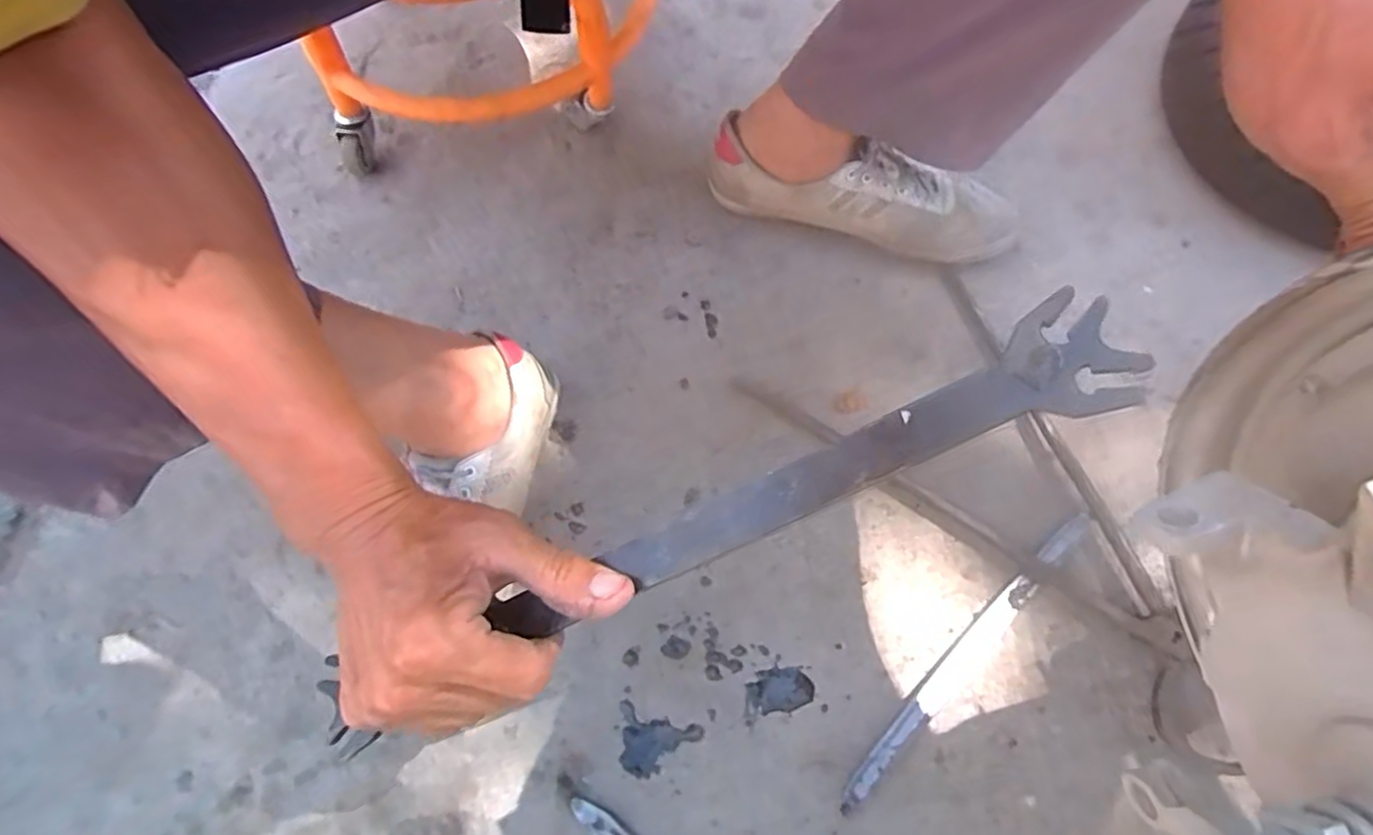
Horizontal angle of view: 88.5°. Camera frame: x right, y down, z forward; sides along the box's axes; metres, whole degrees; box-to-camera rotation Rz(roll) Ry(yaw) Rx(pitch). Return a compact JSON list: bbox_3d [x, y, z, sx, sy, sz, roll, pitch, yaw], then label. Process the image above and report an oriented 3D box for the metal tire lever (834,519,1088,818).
[{"bbox_3d":[0.209,0.172,0.517,0.285,0.019,0.022,-43,75,-14],"label":"metal tire lever"}]

